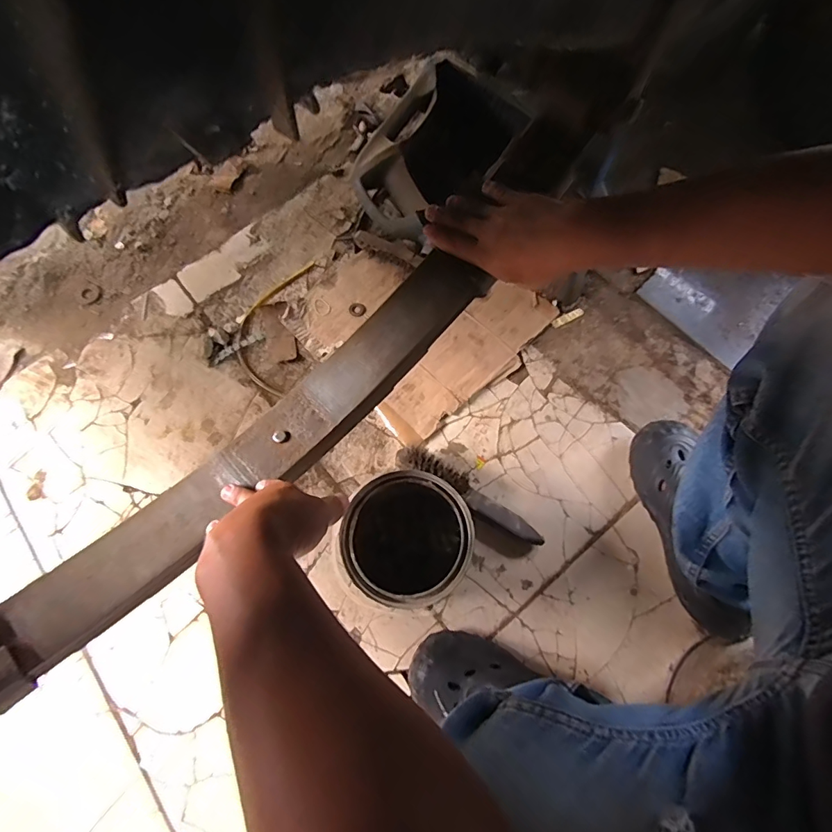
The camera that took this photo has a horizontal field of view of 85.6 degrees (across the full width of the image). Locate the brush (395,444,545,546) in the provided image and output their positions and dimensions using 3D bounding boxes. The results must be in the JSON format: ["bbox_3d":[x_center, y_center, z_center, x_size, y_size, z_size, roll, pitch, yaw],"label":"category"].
[{"bbox_3d":[0.080,0.108,0.653,0.237,0.043,0.045,29,74,11],"label":"brush"}]

